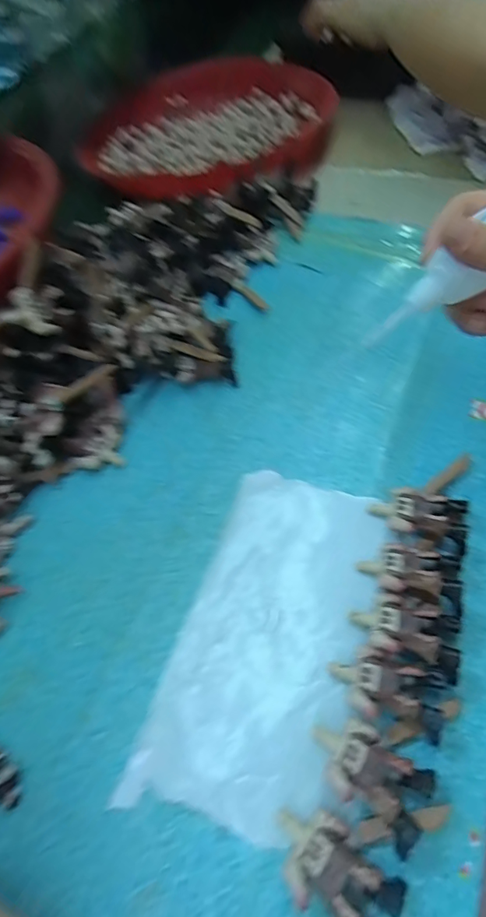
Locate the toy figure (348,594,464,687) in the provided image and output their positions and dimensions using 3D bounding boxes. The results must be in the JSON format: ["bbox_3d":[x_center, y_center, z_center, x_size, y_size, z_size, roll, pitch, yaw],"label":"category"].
[{"bbox_3d":[0.093,0.098,0.253,0.059,0.019,0.032,20,63,15],"label":"toy figure"}]

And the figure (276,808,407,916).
[{"bbox_3d":[0.041,0.190,0.203,0.058,0.018,0.034,35,68,21],"label":"figure"}]

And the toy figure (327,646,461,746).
[{"bbox_3d":[0.080,0.128,0.238,0.066,0.019,0.037,18,63,13],"label":"toy figure"}]

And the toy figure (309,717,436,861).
[{"bbox_3d":[0.063,0.155,0.222,0.058,0.020,0.036,36,68,21],"label":"toy figure"}]

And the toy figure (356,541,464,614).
[{"bbox_3d":[0.101,0.068,0.269,0.056,0.021,0.032,12,61,11],"label":"toy figure"}]

